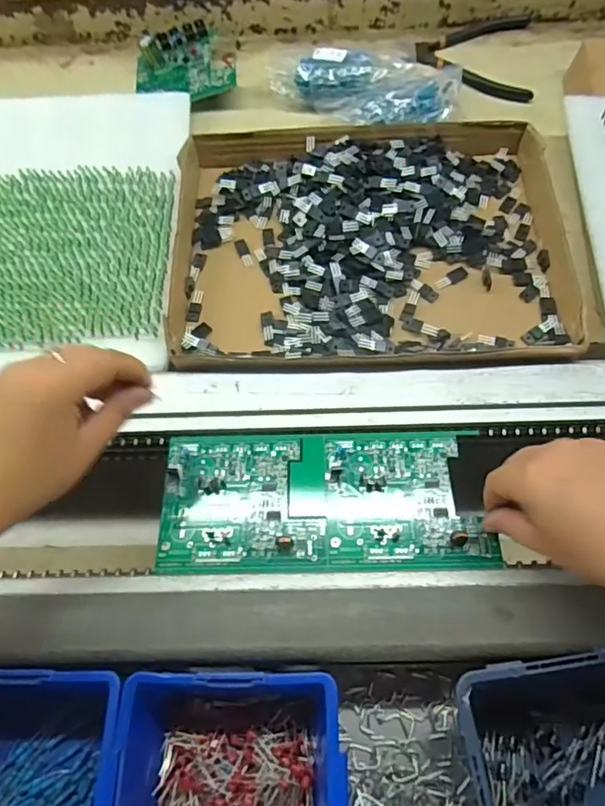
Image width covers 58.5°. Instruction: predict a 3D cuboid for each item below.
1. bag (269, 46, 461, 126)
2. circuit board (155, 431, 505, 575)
[{"bbox_3d":[0.057,-0.296,0.504,0.178,0.031,0.082,4,58,5],"label":"bag"},{"bbox_3d":[0.013,0.065,0.364,0.212,0.006,0.096,0,58,2],"label":"circuit board"}]

